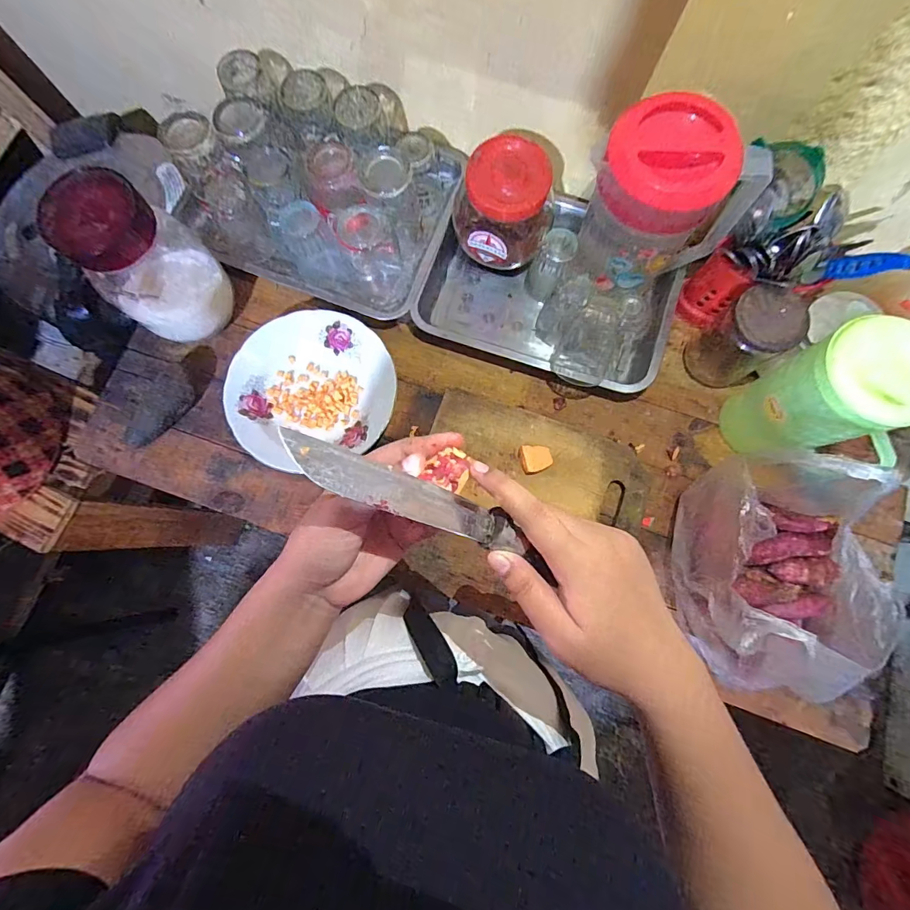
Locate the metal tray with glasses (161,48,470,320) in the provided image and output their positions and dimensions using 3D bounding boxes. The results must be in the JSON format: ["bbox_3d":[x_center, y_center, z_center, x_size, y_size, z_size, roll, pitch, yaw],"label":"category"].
[{"bbox_3d":[-0.186,-0.387,0.607,0.363,0.127,0.294,23,81,4],"label":"metal tray with glasses"}]

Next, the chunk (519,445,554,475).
[{"bbox_3d":[0.108,0.004,0.568,0.042,0.011,0.036,-11,80,-2],"label":"chunk"}]

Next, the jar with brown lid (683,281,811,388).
[{"bbox_3d":[0.368,-0.145,0.547,0.081,0.129,0.087,0,80,0],"label":"jar with brown lid"}]

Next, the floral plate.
[{"bbox_3d":[-0.193,-0.097,0.593,0.215,0.038,0.205,0,80,0],"label":"floral plate"}]

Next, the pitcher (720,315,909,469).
[{"bbox_3d":[0.397,-0.056,0.483,0.100,0.194,0.097,24,81,4],"label":"pitcher"}]

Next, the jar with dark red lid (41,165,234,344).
[{"bbox_3d":[-0.373,-0.231,0.525,0.124,0.173,0.121,0,80,0],"label":"jar with dark red lid"}]

